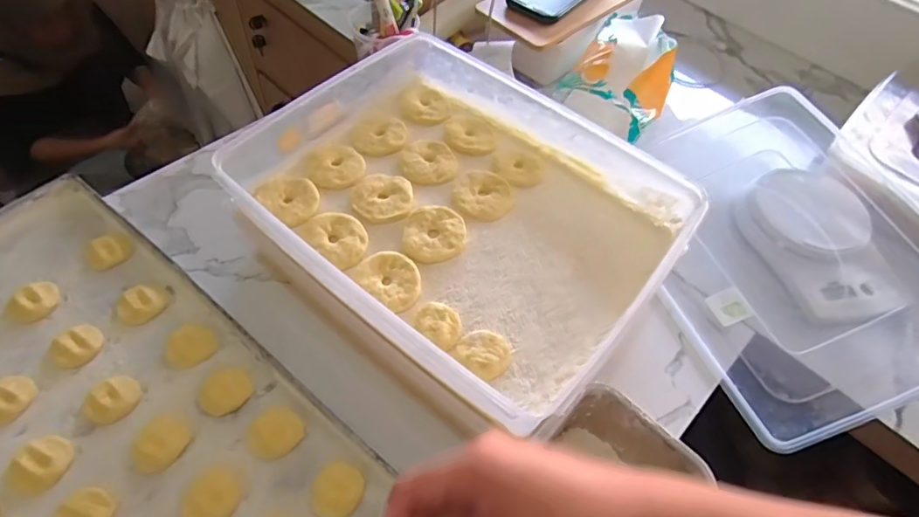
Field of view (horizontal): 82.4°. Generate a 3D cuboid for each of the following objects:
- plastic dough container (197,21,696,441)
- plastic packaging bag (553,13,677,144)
[{"bbox_3d":[0.000,-0.053,0.496,0.361,0.063,0.287,35,61,17],"label":"plastic dough container"},{"bbox_3d":[0.215,-0.236,0.677,0.123,0.087,0.183,31,60,15],"label":"plastic packaging bag"}]

